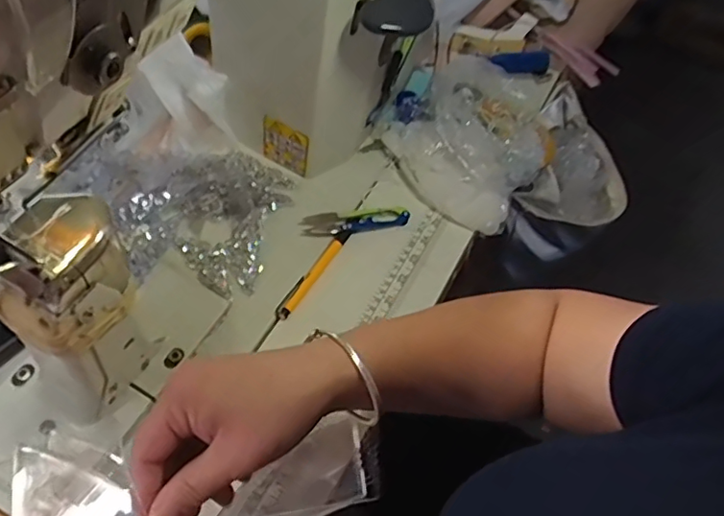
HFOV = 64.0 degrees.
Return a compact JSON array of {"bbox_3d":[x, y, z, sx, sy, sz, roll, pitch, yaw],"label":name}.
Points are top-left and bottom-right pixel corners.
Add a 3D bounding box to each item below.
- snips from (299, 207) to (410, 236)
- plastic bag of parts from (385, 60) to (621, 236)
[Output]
[{"bbox_3d":[-0.005,-0.034,0.563,0.105,0.010,0.027,-7,56,-8],"label":"snips"},{"bbox_3d":[0.172,-0.121,0.627,0.259,0.112,0.171,-9,54,-36],"label":"plastic bag of parts"}]

